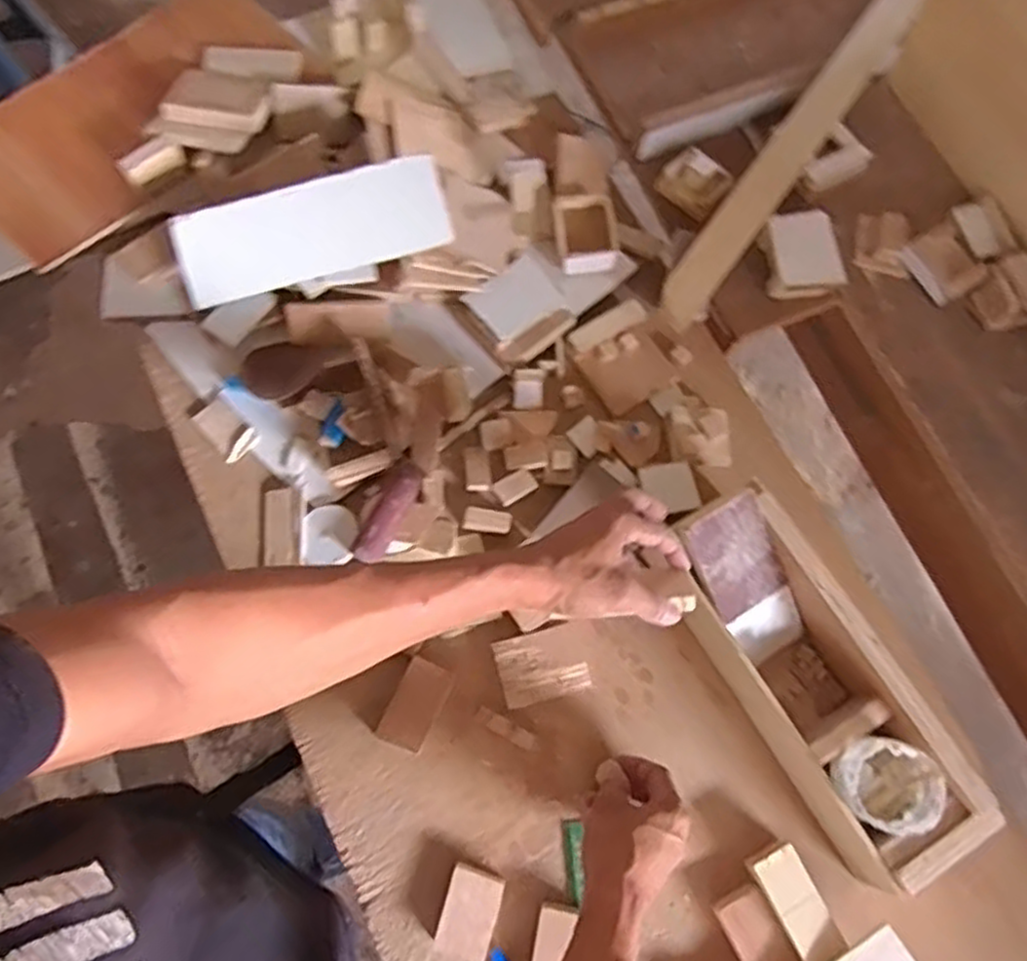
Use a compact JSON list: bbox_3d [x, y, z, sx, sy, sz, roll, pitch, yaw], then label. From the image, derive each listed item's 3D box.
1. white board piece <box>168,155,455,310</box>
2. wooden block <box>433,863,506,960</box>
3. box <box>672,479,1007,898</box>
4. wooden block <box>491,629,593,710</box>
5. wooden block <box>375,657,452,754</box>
[{"bbox_3d":[-0.184,-0.227,0.680,0.243,0.017,0.082,-15,108,1],"label":"white board piece"},{"bbox_3d":[-0.035,0.347,0.597,0.043,0.019,0.064,18,74,3],"label":"wooden block"},{"bbox_3d":[0.244,0.167,0.621,0.120,0.080,0.320,-31,77,-10],"label":"box"},{"bbox_3d":[0.025,0.163,0.655,0.075,0.012,0.055,-14,75,-6],"label":"wooden block"},{"bbox_3d":[-0.084,0.194,0.643,0.041,0.009,0.073,26,75,5],"label":"wooden block"}]

